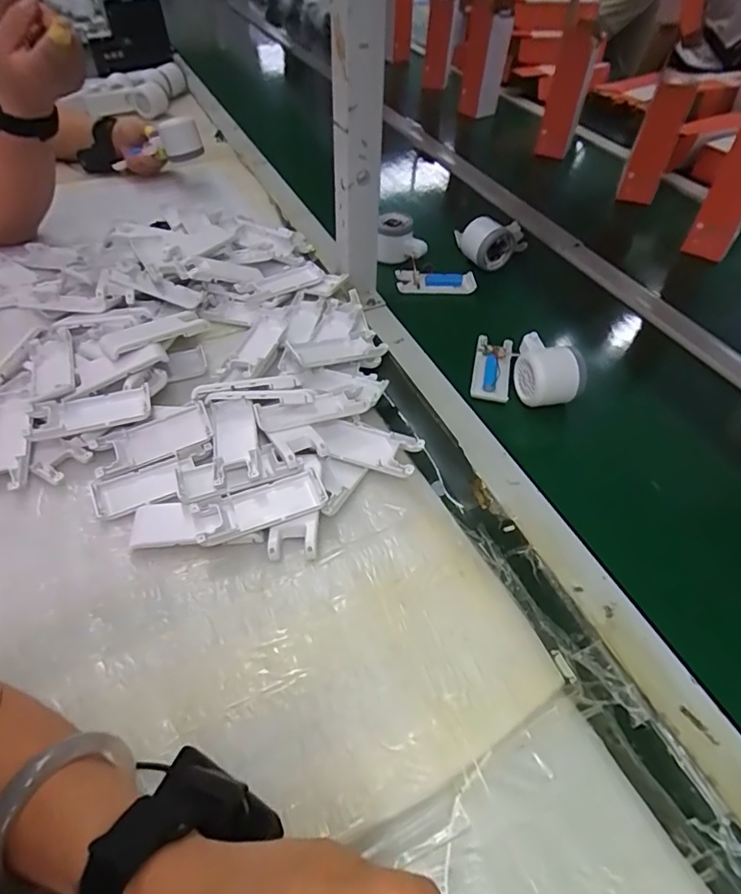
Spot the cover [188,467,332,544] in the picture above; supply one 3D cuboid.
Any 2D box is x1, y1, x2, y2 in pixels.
[{"bbox_3d":[-0.088,0.050,0.425,0.104,0.019,0.041,-17,51,-16],"label":"cover"}]

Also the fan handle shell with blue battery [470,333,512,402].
[{"bbox_3d":[0.135,-0.089,0.578,0.040,0.014,0.093,10,49,6],"label":"fan handle shell with blue battery"}]

